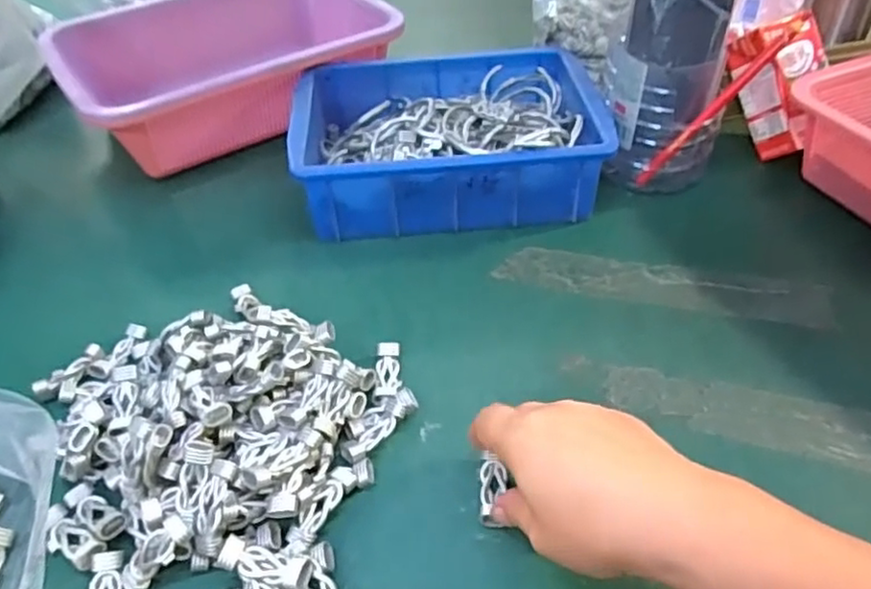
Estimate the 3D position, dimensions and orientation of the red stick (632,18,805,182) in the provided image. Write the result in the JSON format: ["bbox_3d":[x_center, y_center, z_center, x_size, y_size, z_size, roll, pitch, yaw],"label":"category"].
[{"bbox_3d":[0.218,-0.145,0.505,0.011,0.155,0.013,23,34,-32],"label":"red stick"}]

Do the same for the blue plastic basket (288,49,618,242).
[{"bbox_3d":[0.010,-0.133,0.545,0.237,0.070,0.168,-3,45,-1],"label":"blue plastic basket"}]

